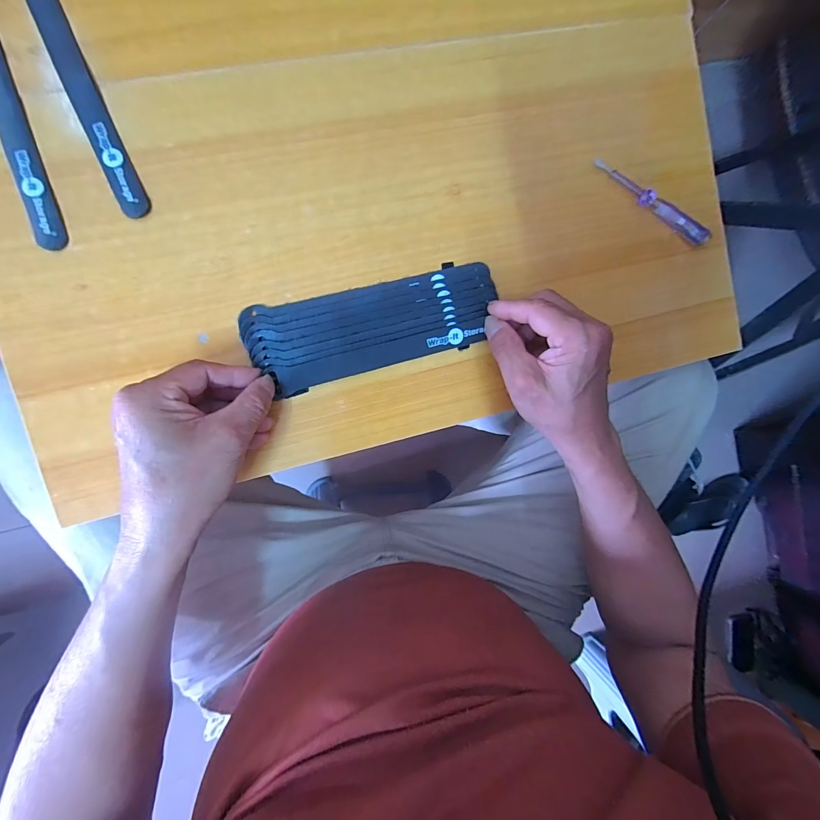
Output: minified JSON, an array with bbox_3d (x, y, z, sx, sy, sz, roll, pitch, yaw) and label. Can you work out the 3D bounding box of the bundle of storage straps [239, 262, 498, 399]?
[{"bbox_3d":[-0.026,-0.067,0.299,0.194,0.012,0.067,-16,96,-7],"label":"bundle of storage straps"}]

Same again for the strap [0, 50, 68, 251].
[{"bbox_3d":[-0.276,-0.210,0.255,0.019,0.004,0.199,-15,96,-6],"label":"strap"}]

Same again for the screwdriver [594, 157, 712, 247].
[{"bbox_3d":[0.211,-0.182,0.326,0.120,0.011,0.012,31,90,-9],"label":"screwdriver"}]

